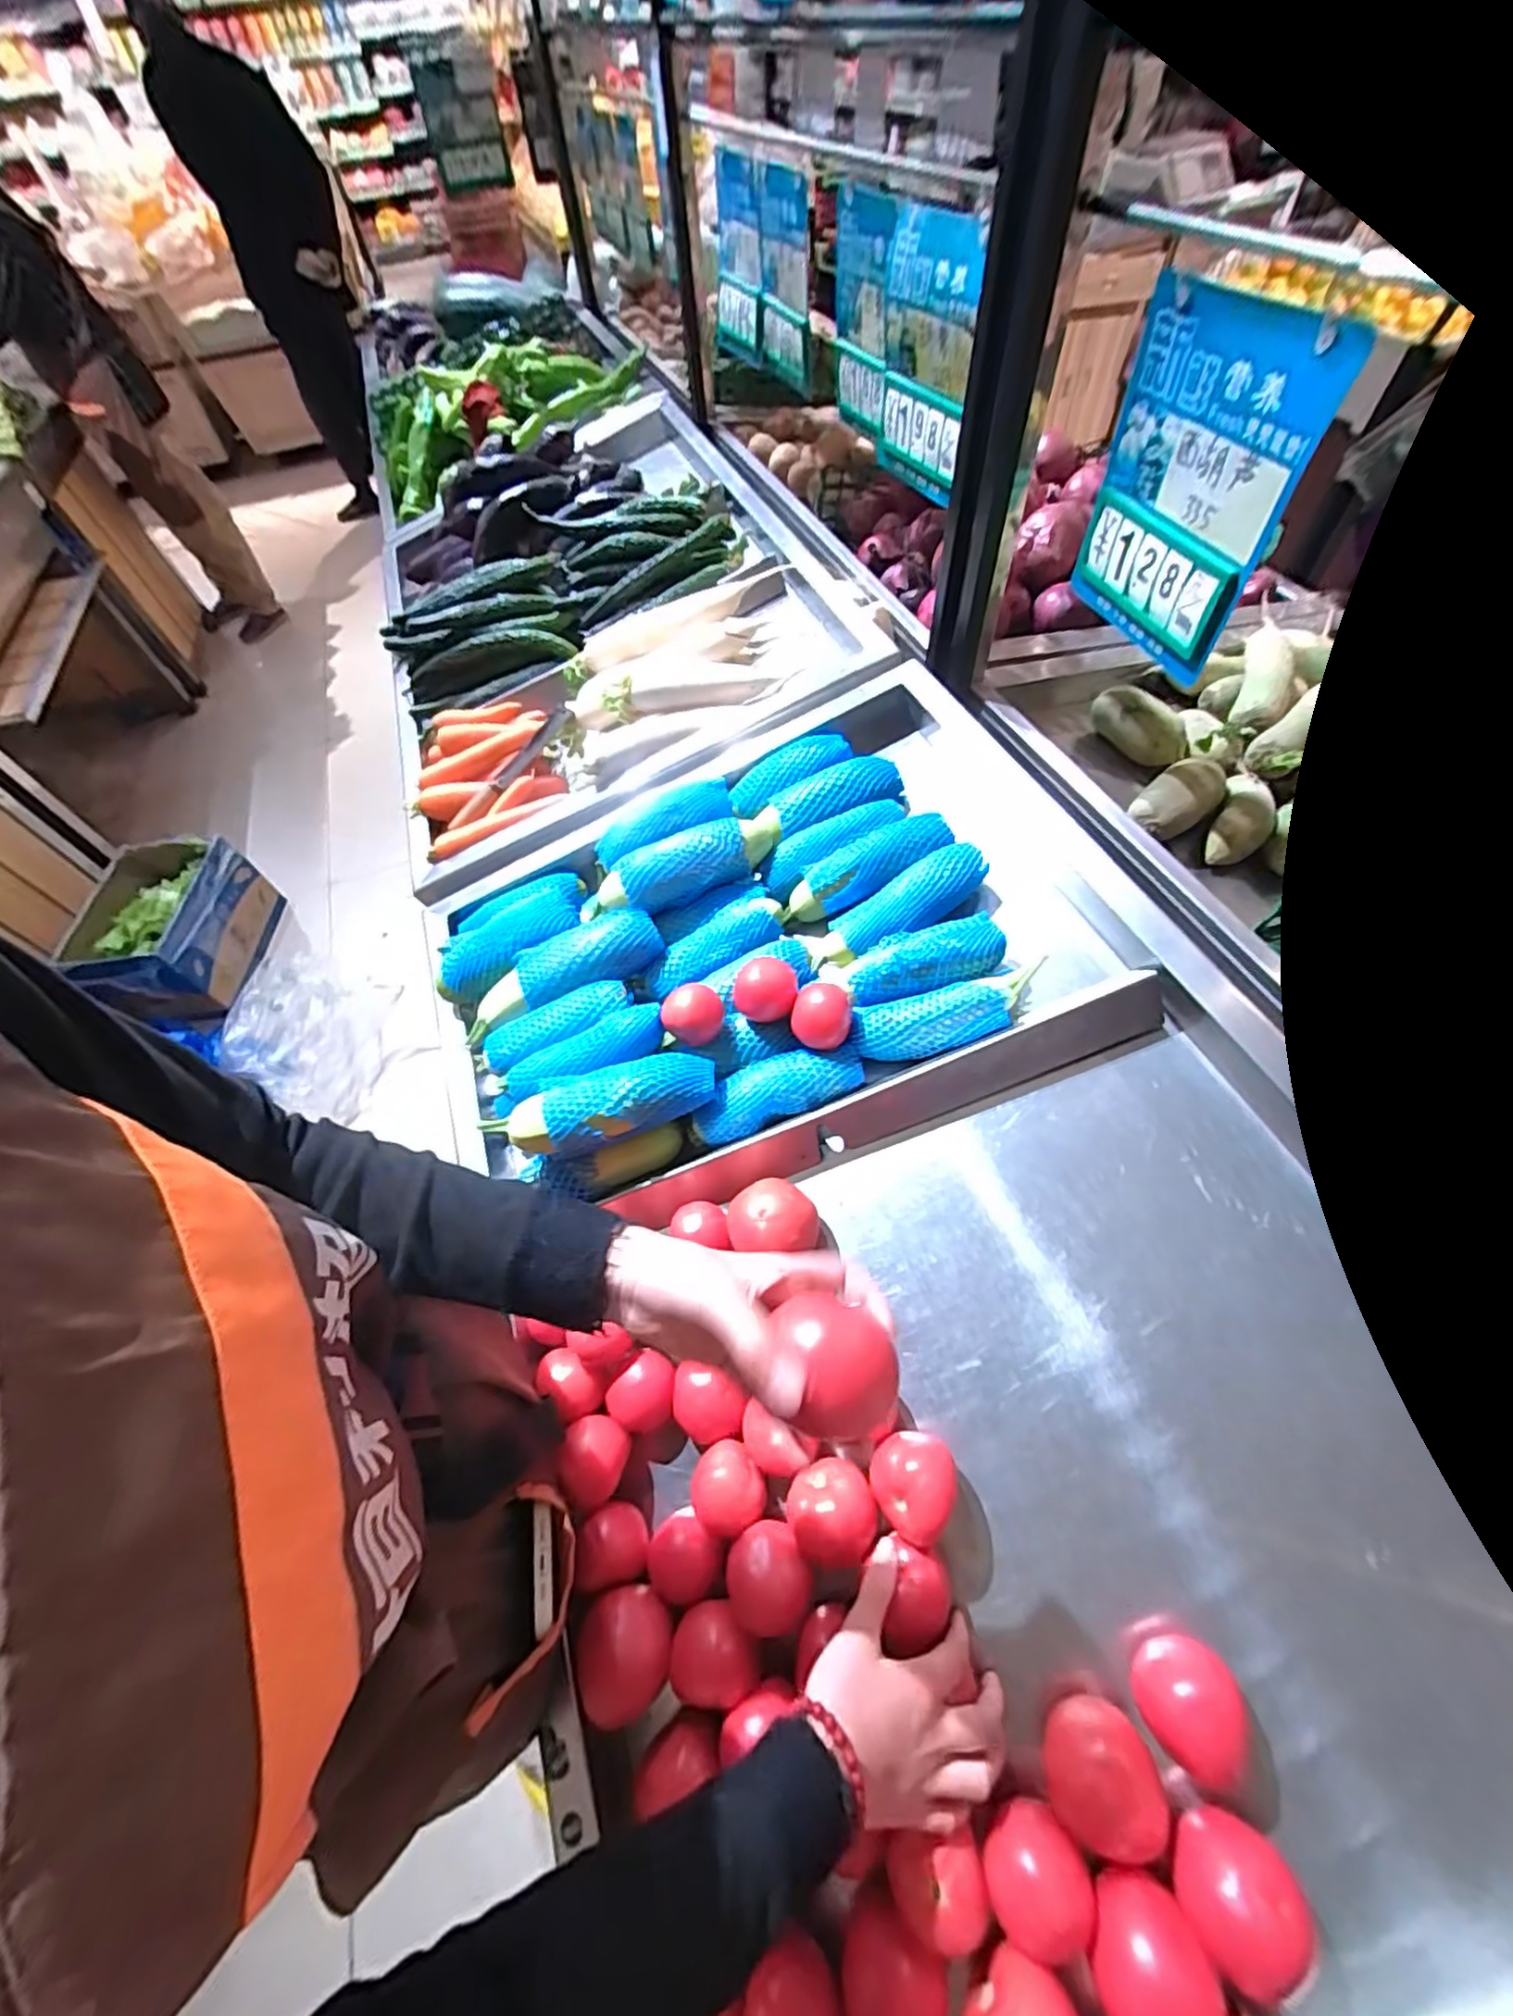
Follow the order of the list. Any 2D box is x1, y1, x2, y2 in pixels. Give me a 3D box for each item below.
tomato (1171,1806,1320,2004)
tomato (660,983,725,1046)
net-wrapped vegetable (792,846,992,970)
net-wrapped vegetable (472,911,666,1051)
[{"bbox_3d":[0.279,0.514,0.380,0.064,0.050,0.054,-39,63,-19],"label":"tomato"},{"bbox_3d":[-0.067,0.012,0.708,0.062,0.060,0.055,-19,58,-8],"label":"tomato"},{"bbox_3d":[0.159,-0.116,0.744,0.221,0.057,0.066,-24,59,-10],"label":"net-wrapped vegetable"},{"bbox_3d":[-0.229,-0.039,0.760,0.245,0.060,0.081,-25,59,-11],"label":"net-wrapped vegetable"}]

